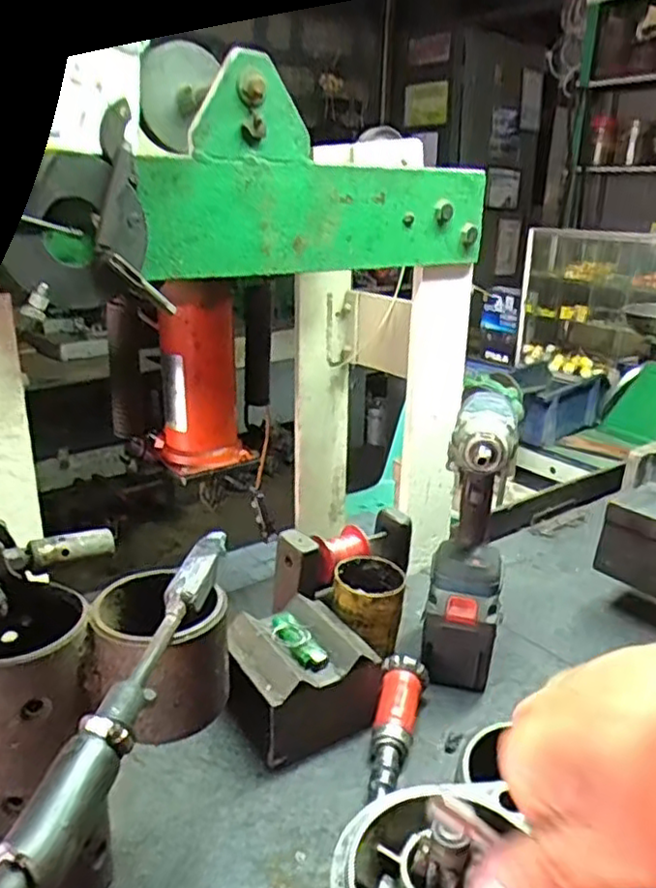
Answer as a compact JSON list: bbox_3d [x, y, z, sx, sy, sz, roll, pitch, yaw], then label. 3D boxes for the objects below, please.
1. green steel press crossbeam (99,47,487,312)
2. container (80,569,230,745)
[{"bbox_3d":[-0.005,-0.300,0.772,0.536,0.199,0.032,-14,25,-36],"label":"green steel press crossbeam"},{"bbox_3d":[-0.116,0.141,0.456,0.092,0.082,0.084,14,23,31],"label":"container"}]

